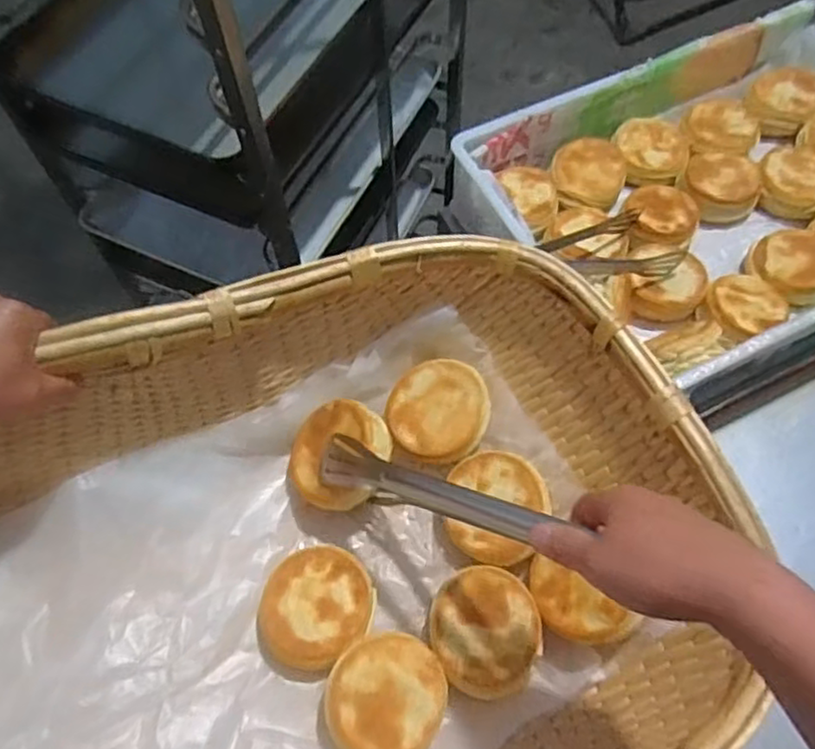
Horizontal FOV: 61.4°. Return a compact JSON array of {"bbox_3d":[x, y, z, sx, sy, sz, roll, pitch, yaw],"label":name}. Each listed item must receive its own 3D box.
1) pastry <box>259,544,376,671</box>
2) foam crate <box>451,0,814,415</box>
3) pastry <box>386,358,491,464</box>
[{"bbox_3d":[-0.083,0.202,0.608,0.097,0.031,0.101,-1,63,2],"label":"pastry"},{"bbox_3d":[0.408,-0.222,0.866,0.577,0.124,0.420,-27,65,-11],"label":"foam crate"},{"bbox_3d":[0.031,0.036,0.672,0.097,0.028,0.097,-3,78,13],"label":"pastry"}]

